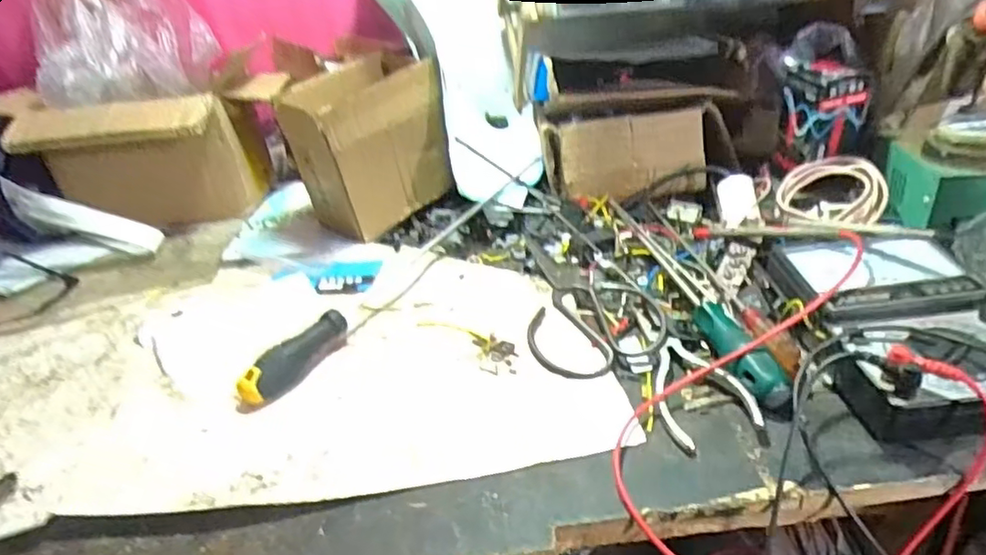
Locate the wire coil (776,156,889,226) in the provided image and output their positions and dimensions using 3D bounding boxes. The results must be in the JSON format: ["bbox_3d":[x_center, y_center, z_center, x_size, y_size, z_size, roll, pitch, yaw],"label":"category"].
[{"bbox_3d":[0.300,-0.075,0.561,0.083,0.023,0.074,10,60,32],"label":"wire coil"}]

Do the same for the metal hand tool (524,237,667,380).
[{"bbox_3d":[0.075,0.016,0.528,0.098,0.020,0.186,-6,30,-2],"label":"metal hand tool"}]

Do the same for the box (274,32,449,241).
[{"bbox_3d":[-0.134,-0.138,0.675,0.150,0.151,0.100,-26,36,-32],"label":"box"}]

